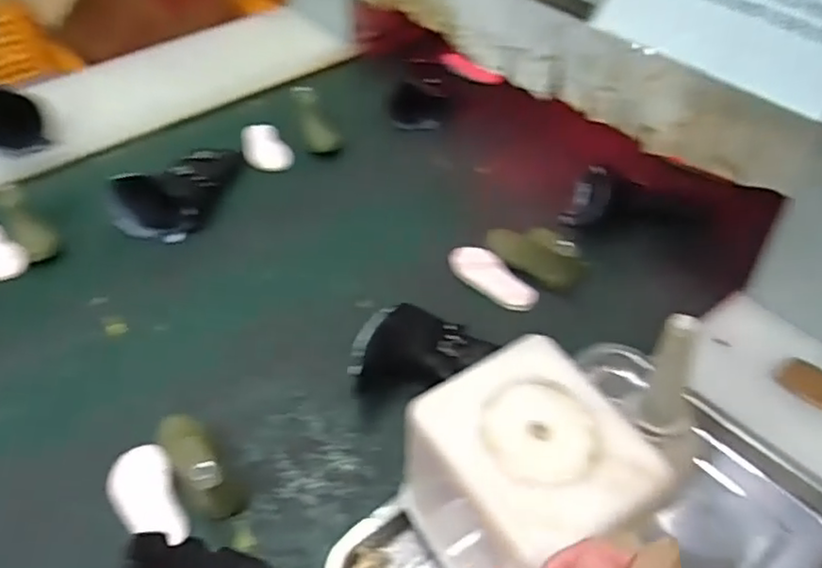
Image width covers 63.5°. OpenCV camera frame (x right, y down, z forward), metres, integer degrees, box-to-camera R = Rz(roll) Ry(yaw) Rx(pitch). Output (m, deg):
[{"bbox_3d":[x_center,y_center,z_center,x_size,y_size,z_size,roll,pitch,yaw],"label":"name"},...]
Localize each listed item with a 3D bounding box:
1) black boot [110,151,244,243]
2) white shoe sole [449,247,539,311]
[{"bbox_3d":[-0.357,-0.174,1.015,0.125,0.096,0.212,7,46,10],"label":"black boot"},{"bbox_3d":[0.105,-0.010,0.872,0.056,0.018,0.139,-27,50,-22],"label":"white shoe sole"}]

